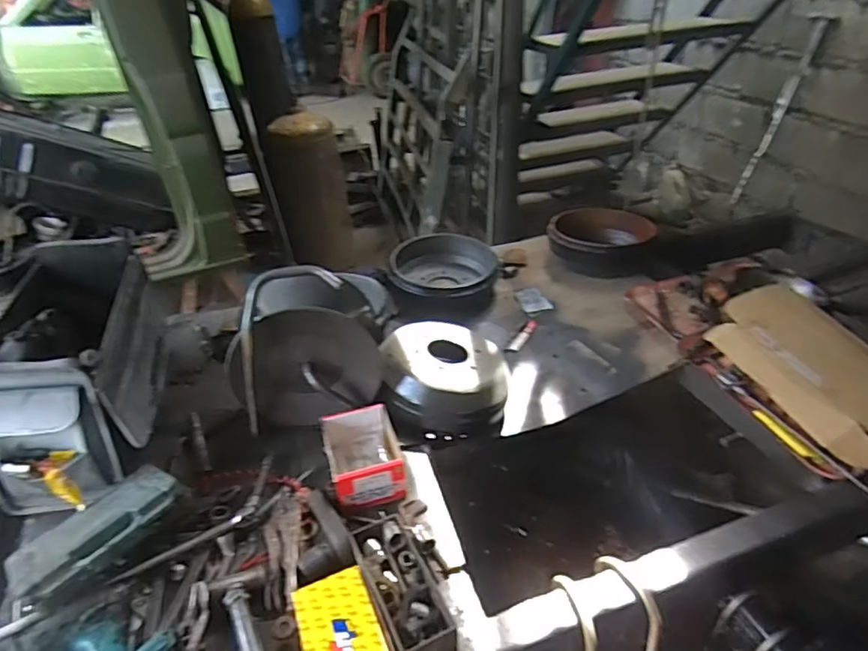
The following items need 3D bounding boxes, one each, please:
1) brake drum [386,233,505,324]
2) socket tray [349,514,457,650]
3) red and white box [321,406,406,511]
[{"bbox_3d":[0.027,-0.147,1.610,0.308,0.107,0.269,2,35,9],"label":"brake drum"},{"bbox_3d":[-0.040,0.382,0.806,0.091,0.068,0.248,-17,36,-18],"label":"socket tray"},{"bbox_3d":[-0.126,0.236,1.039,0.124,0.073,0.181,-12,35,-12],"label":"red and white box"}]

